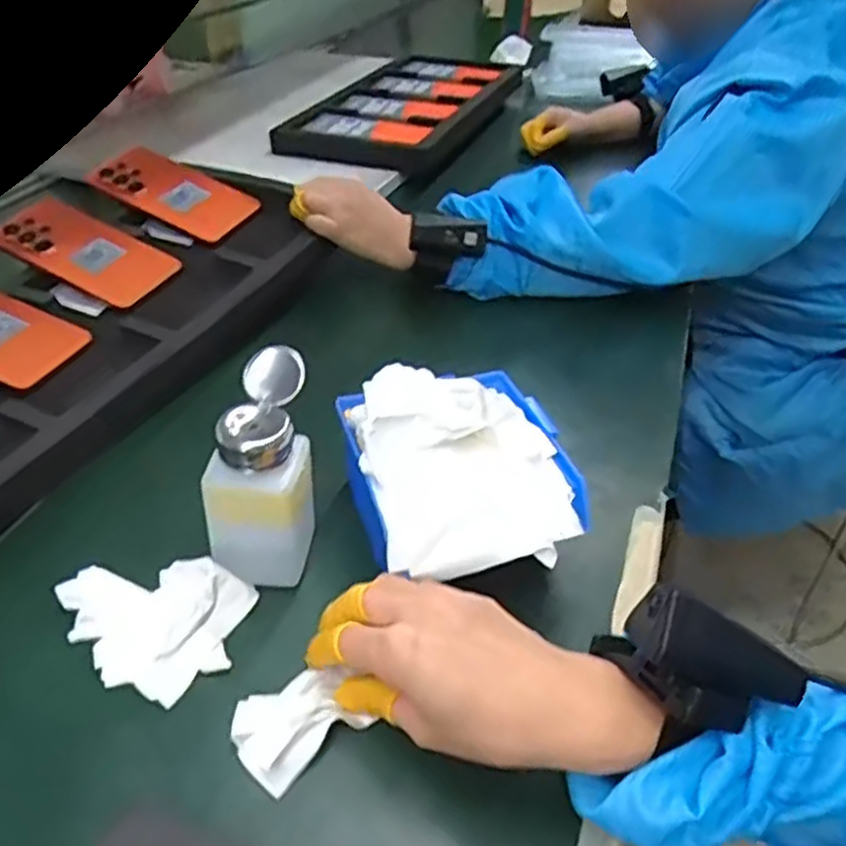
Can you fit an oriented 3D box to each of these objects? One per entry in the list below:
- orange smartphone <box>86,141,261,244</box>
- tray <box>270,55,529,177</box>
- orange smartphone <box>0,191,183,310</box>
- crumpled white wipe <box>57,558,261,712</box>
[{"bbox_3d":[-0.244,-0.227,0.717,0.157,0.011,0.069,29,66,10],"label":"orange smartphone"},{"bbox_3d":[-0.004,-0.454,1.058,0.223,0.062,0.475,14,40,17],"label":"tray"},{"bbox_3d":[-0.302,-0.156,0.654,0.169,0.006,0.077,26,58,12],"label":"orange smartphone"},{"bbox_3d":[-0.154,0.105,0.398,0.104,0.022,0.073,11,39,13],"label":"crumpled white wipe"}]

